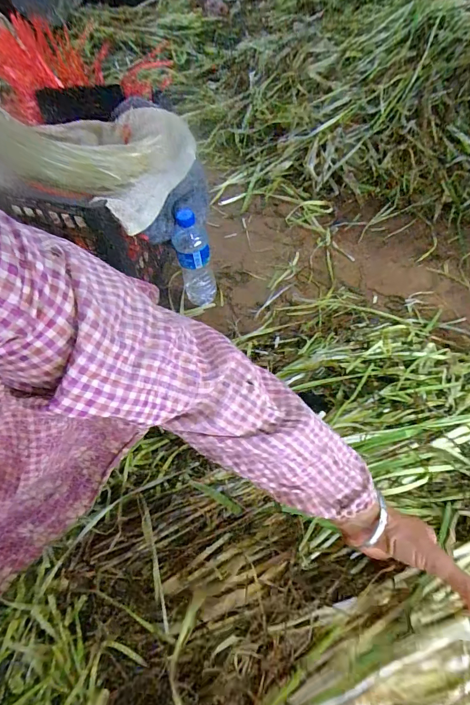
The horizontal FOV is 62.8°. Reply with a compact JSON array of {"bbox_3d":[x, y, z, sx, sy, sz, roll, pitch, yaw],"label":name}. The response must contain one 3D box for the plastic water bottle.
[{"bbox_3d":[-0.075,-0.168,0.711,0.064,0.208,0.057,-9,58,-2],"label":"plastic water bottle"}]

